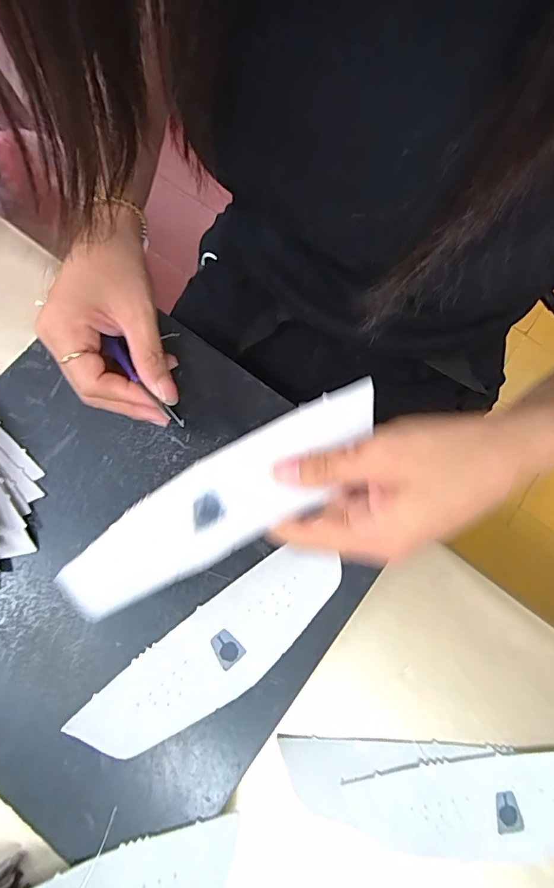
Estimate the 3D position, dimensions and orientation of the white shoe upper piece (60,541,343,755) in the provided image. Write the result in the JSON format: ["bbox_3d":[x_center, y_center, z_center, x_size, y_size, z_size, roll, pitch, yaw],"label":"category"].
[{"bbox_3d":[-0.038,0.131,0.302,0.181,0.004,0.056,-37,78,-11],"label":"white shoe upper piece"}]

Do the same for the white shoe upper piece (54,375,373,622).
[{"bbox_3d":[-0.032,0.032,0.249,0.192,0.010,0.059,-32,50,3],"label":"white shoe upper piece"}]

